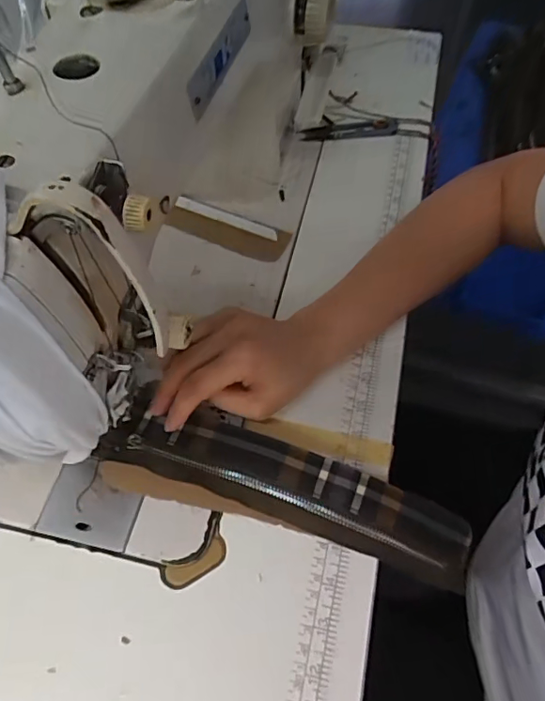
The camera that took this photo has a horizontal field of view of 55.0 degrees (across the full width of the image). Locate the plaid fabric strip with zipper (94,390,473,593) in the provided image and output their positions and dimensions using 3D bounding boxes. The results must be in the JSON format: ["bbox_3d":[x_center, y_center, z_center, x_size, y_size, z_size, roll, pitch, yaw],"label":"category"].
[{"bbox_3d":[0.009,0.089,0.360,0.257,0.024,0.054,18,58,8],"label":"plaid fabric strip with zipper"}]

